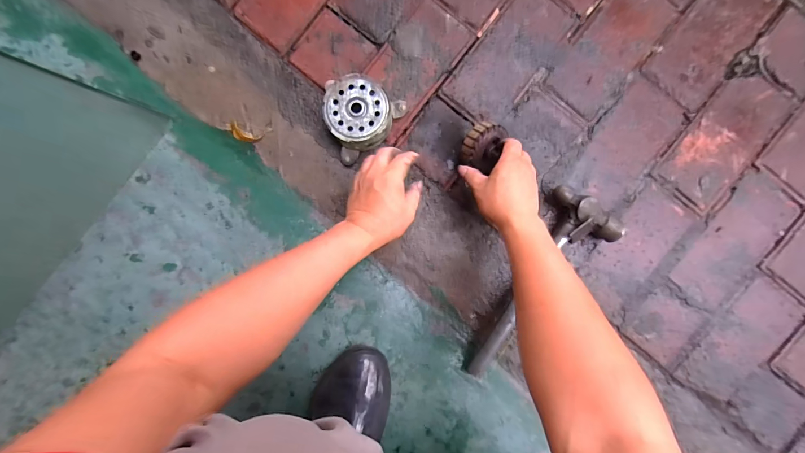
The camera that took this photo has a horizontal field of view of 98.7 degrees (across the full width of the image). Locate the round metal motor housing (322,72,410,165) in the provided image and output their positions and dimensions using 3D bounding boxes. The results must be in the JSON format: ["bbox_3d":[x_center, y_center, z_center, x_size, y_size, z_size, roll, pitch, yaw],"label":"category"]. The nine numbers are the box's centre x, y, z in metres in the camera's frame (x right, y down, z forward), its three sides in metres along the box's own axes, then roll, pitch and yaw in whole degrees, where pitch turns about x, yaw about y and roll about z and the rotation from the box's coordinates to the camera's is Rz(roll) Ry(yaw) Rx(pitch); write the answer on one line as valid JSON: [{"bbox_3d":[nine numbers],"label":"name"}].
[{"bbox_3d":[-0.055,-0.173,0.540,0.118,0.065,0.114,0,93,2],"label":"round metal motor housing"}]

